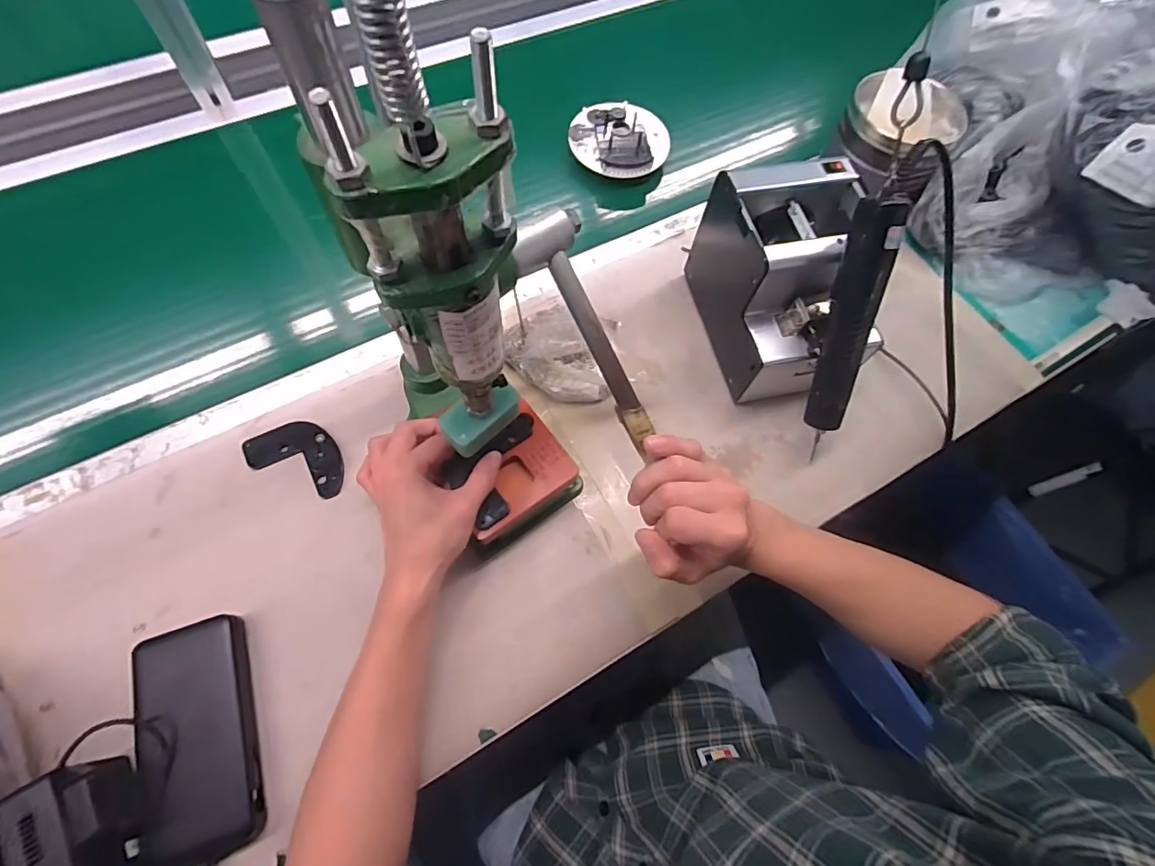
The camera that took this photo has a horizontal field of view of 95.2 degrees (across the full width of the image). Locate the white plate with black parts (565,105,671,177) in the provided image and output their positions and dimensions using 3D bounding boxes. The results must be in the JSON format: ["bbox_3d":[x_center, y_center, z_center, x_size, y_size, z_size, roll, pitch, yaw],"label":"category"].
[{"bbox_3d":[0.055,-0.371,0.671,0.125,0.019,0.104,-5,77,-8],"label":"white plate with black parts"}]

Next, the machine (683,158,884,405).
[{"bbox_3d":[0.200,-0.137,0.526,0.118,0.154,0.185,-8,68,-6],"label":"machine"}]

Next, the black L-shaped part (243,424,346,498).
[{"bbox_3d":[-0.263,0.020,0.500,0.098,0.011,0.057,25,67,8],"label":"black L-shaped part"}]

